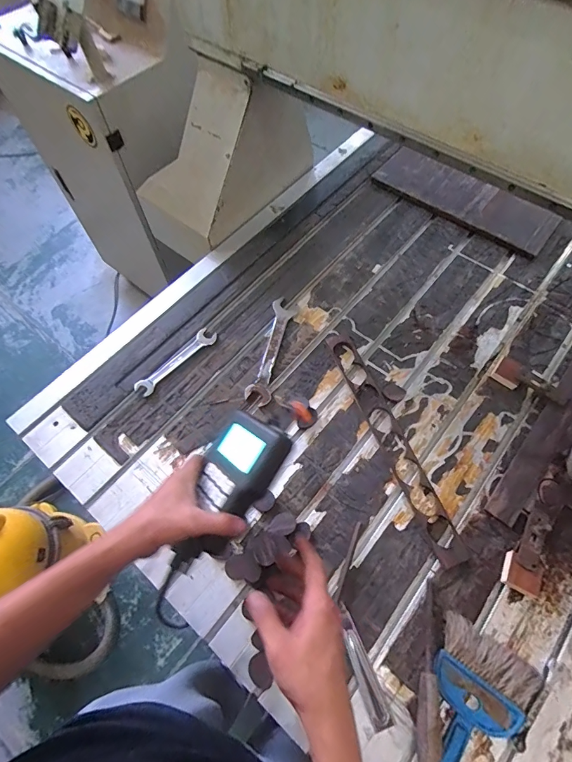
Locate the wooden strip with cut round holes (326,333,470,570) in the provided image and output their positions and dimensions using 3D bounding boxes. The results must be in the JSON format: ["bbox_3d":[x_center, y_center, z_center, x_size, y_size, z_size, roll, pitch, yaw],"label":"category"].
[{"bbox_3d":[0.187,0.099,0.717,0.045,0.005,0.458,-20,65,-7],"label":"wooden strip with cut round holes"}]

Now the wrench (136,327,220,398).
[{"bbox_3d":[-0.222,-0.041,0.798,0.038,0.010,0.190,39,71,19],"label":"wrench"}]

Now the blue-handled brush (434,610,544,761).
[{"bbox_3d":[0.257,0.445,0.538,0.133,0.023,0.175,31,69,16],"label":"blue-handled brush"}]

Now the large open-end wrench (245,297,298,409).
[{"bbox_3d":[-0.029,-0.066,0.808,0.050,0.013,0.254,11,65,8],"label":"large open-end wrench"}]

